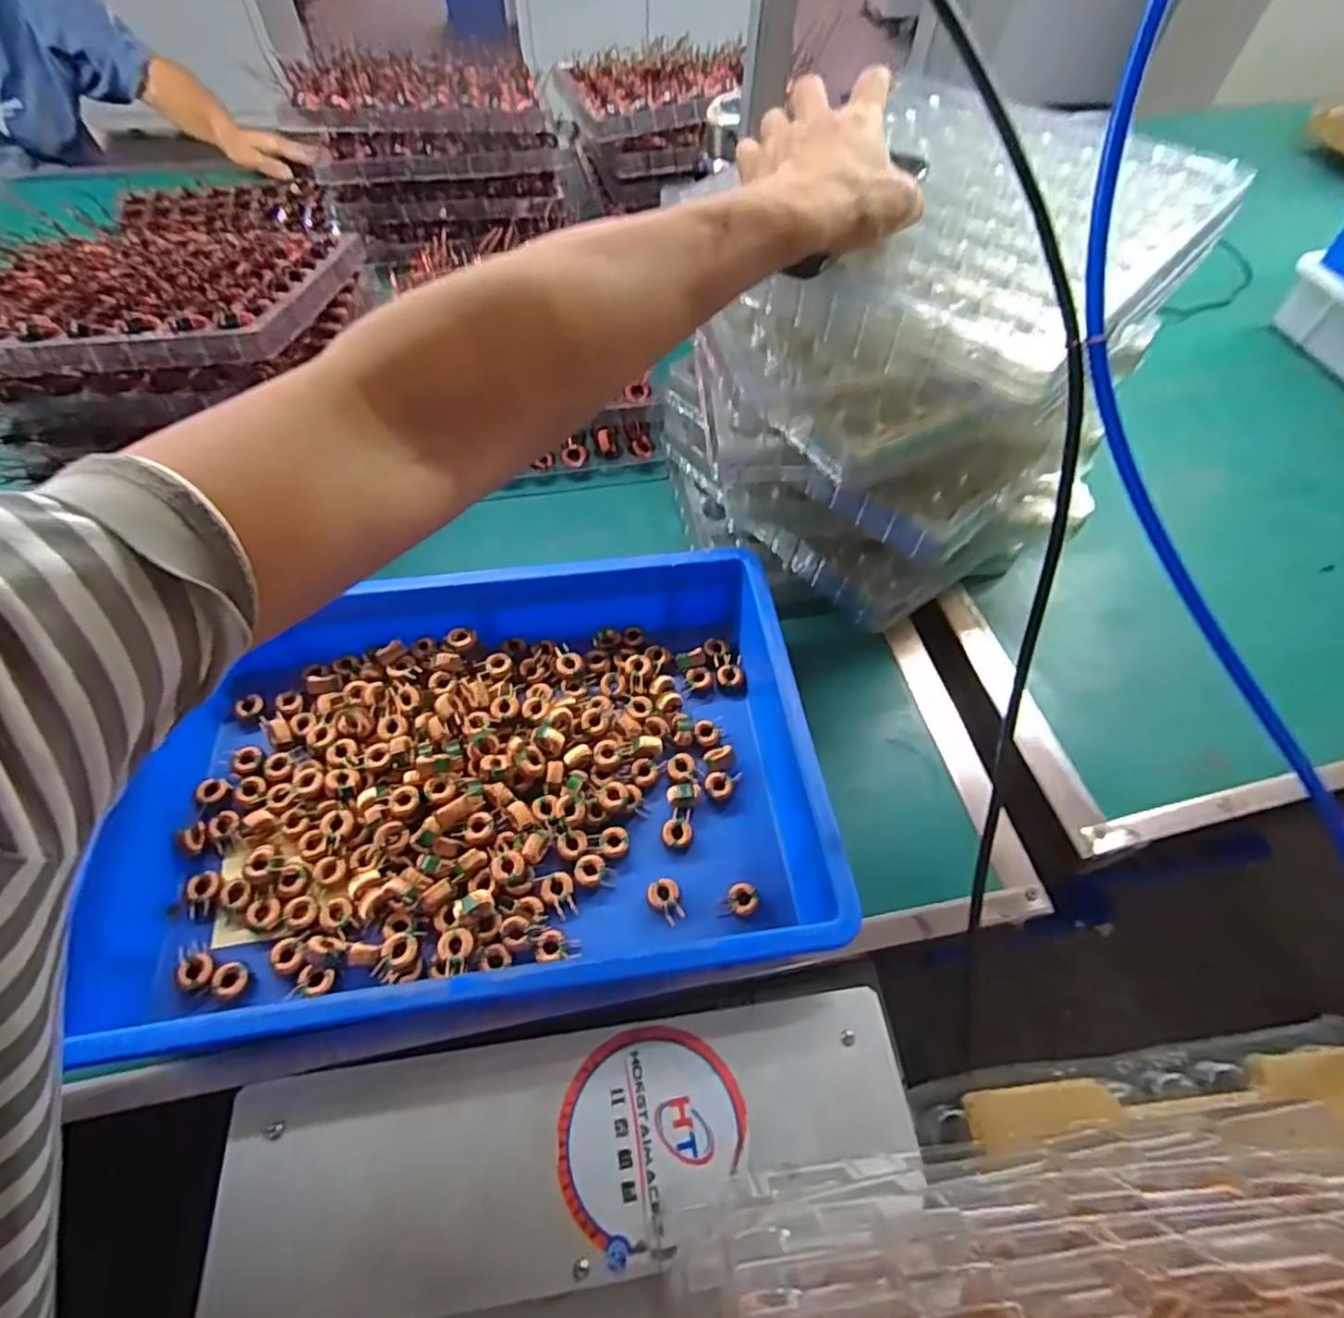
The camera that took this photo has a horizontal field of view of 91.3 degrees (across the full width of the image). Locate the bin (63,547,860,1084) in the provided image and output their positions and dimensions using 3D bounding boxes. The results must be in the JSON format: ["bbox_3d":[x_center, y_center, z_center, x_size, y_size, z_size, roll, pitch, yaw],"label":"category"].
[{"bbox_3d":[-0.127,0.079,0.446,0.422,0.085,0.284,-7,58,-7],"label":"bin"}]

